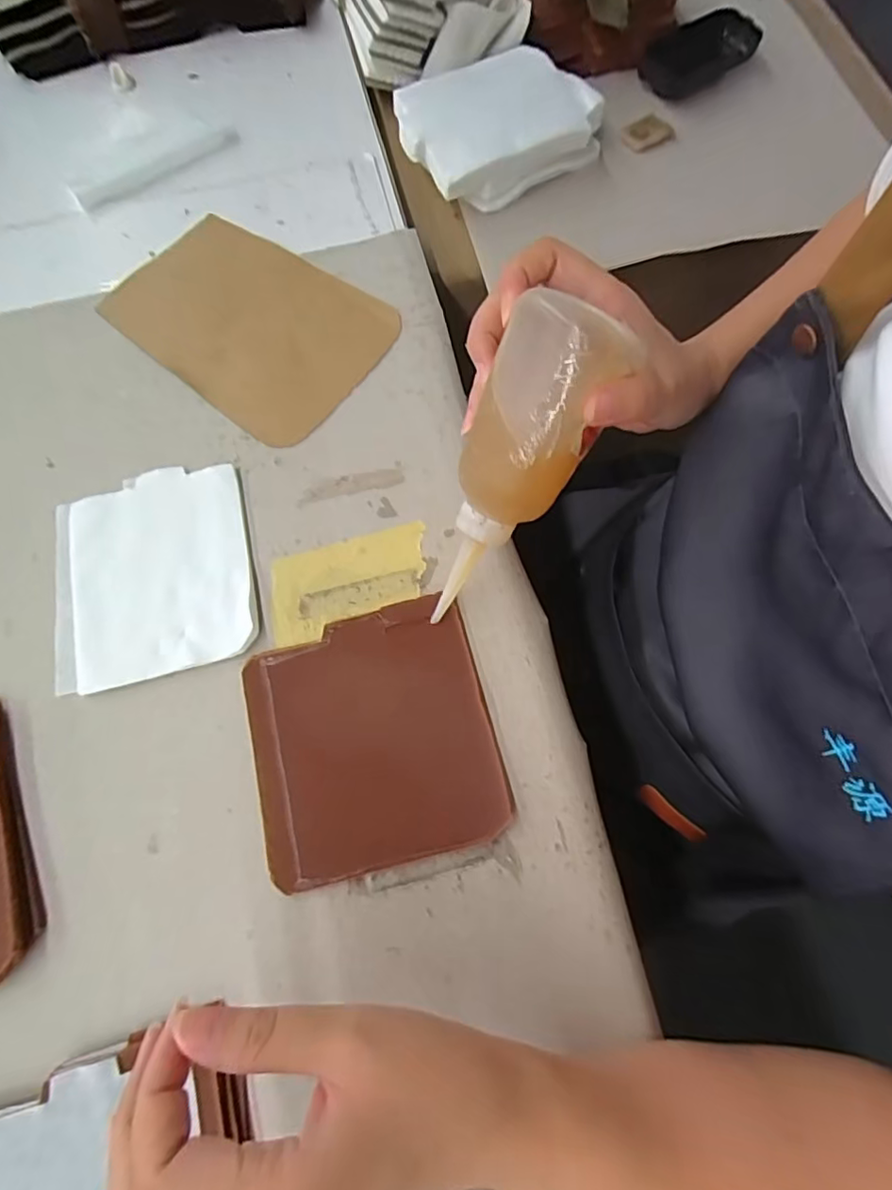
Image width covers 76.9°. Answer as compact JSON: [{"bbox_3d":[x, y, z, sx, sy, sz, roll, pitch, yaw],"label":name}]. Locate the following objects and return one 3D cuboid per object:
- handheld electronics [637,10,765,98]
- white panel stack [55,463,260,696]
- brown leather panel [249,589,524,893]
[{"bbox_3d":[0.230,-0.496,0.511,0.110,0.020,0.054,-34,74,-10],"label":"handheld electronics"},{"bbox_3d":[-0.181,-0.015,0.344,0.118,0.006,0.130,-14,71,-3],"label":"white panel stack"},{"bbox_3d":[-0.041,0.075,0.308,0.128,0.009,0.135,-13,70,-3],"label":"brown leather panel"}]

